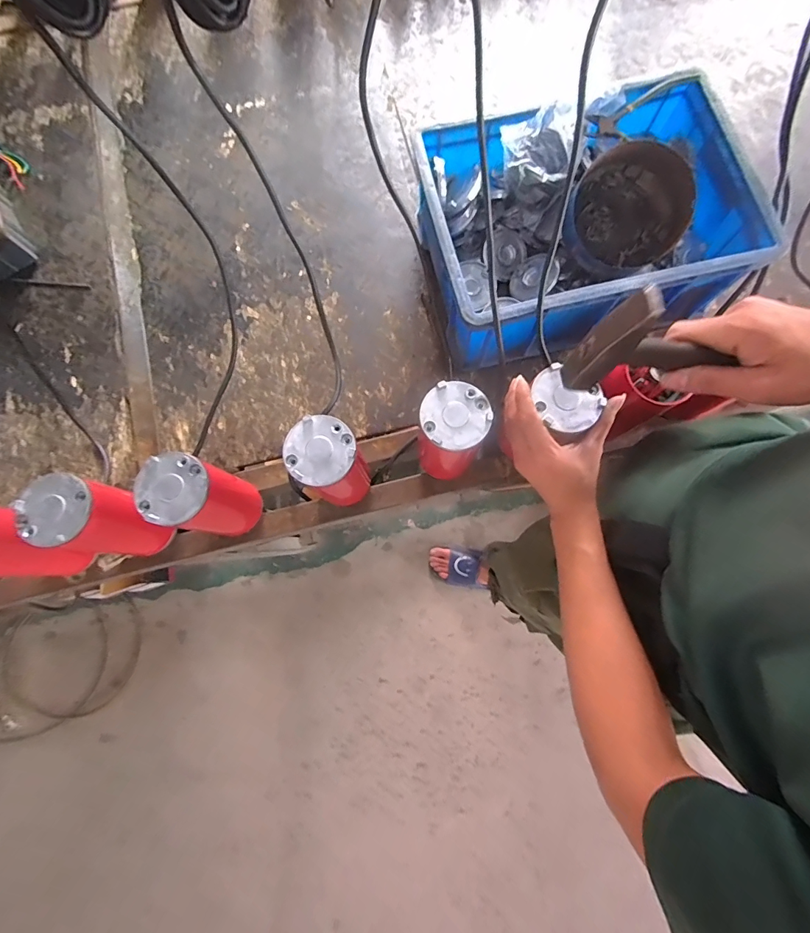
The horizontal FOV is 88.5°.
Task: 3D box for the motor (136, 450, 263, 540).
[{"bbox_3d":[-0.237,0.041,0.507,0.077,0.176,0.075,22,80,5],"label":"motor"}]

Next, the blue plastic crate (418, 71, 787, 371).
[{"bbox_3d":[0.230,-0.328,0.583,0.395,0.159,0.295,-17,79,-2],"label":"blue plastic crate"}]

